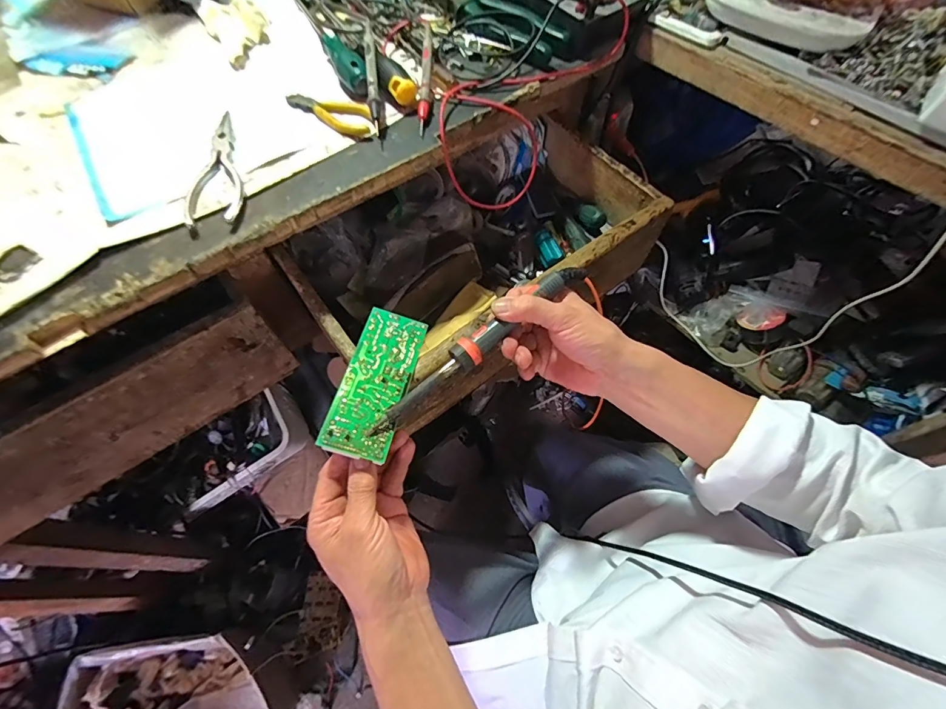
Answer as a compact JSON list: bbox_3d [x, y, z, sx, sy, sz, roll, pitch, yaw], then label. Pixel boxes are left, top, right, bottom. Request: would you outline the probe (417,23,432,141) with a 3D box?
[{"bbox_3d":[-0.048,-0.283,0.431,0.011,0.010,0.148,1,73,-1],"label":"probe"}]

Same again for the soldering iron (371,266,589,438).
[{"bbox_3d":[0.009,-0.010,0.369,0.234,0.024,0.022,-39,68,-11],"label":"soldering iron"}]

